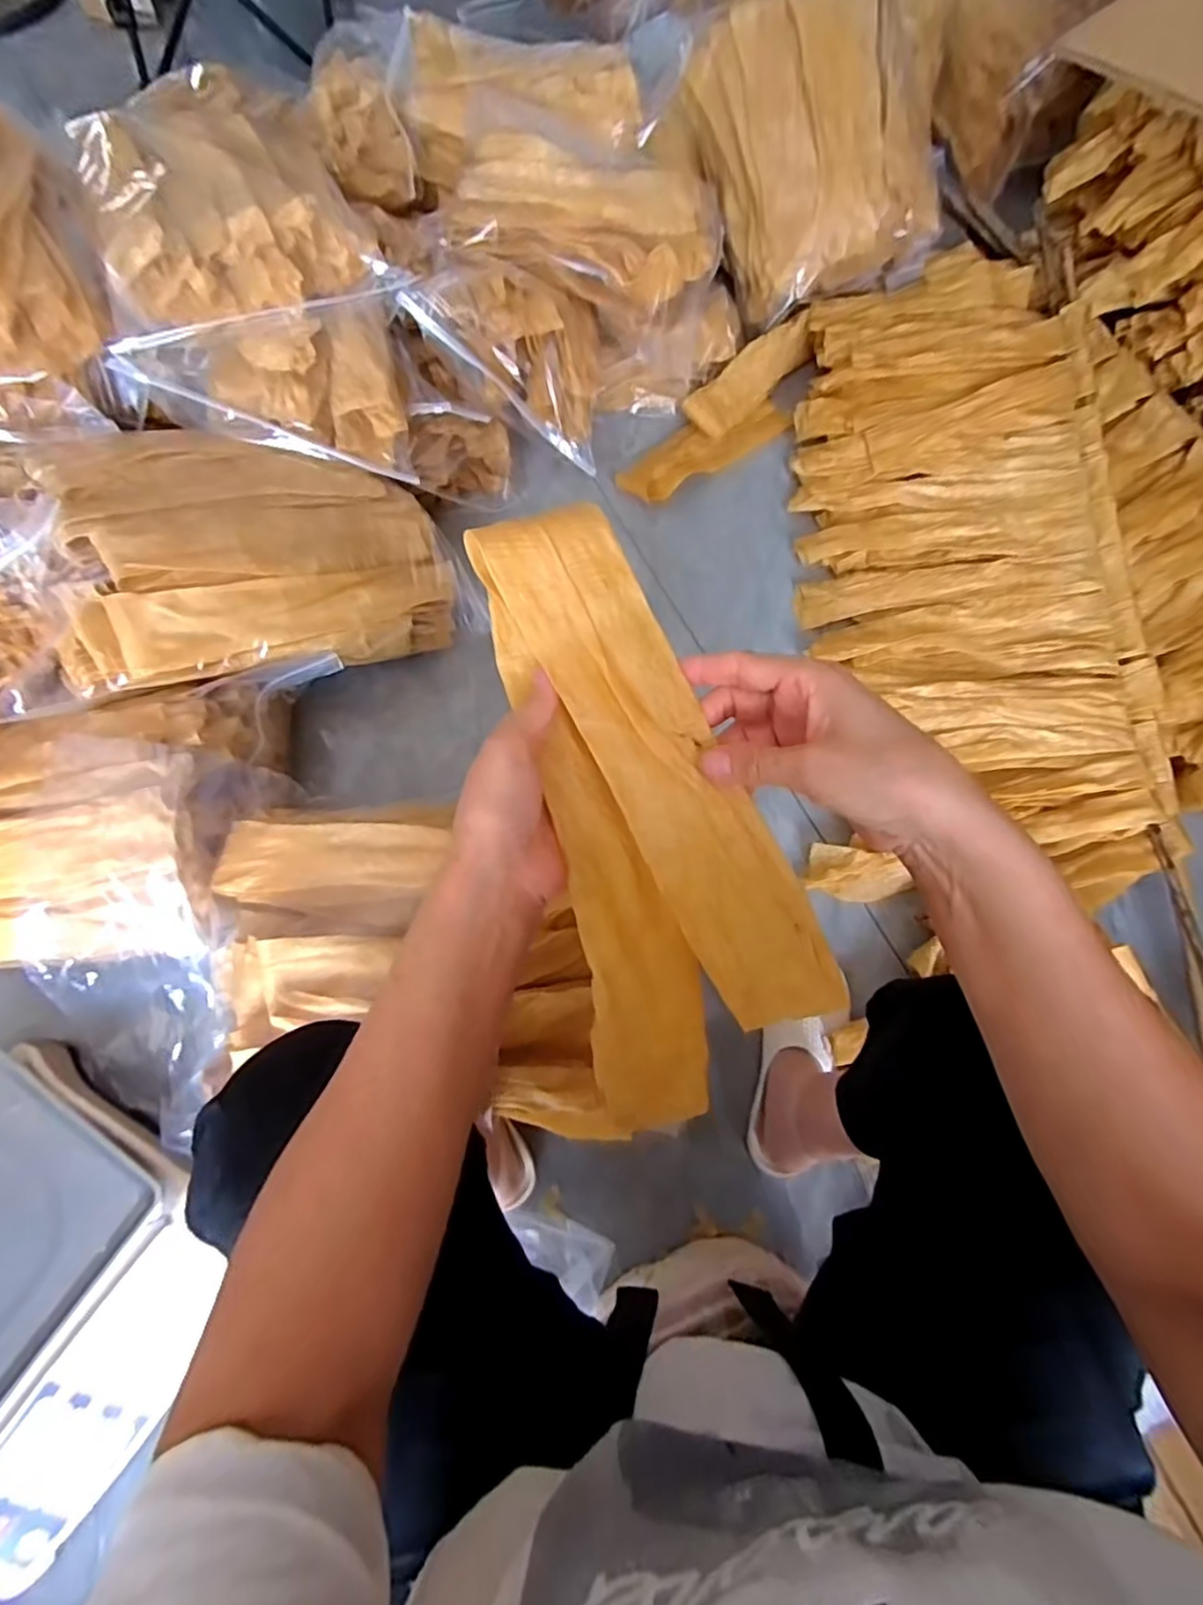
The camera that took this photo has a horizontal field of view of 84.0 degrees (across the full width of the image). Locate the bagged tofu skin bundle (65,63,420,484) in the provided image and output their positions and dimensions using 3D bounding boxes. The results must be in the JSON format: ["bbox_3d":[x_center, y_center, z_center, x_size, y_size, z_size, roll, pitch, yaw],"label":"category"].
[{"bbox_3d":[-0.414,-0.609,0.791,0.302,0.146,0.492,-17,72,-8],"label":"bagged tofu skin bundle"}]

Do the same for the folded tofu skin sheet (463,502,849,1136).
[{"bbox_3d":[0.032,0.032,0.356,0.121,0.074,0.359,-17,104,-4],"label":"folded tofu skin sheet"}]

